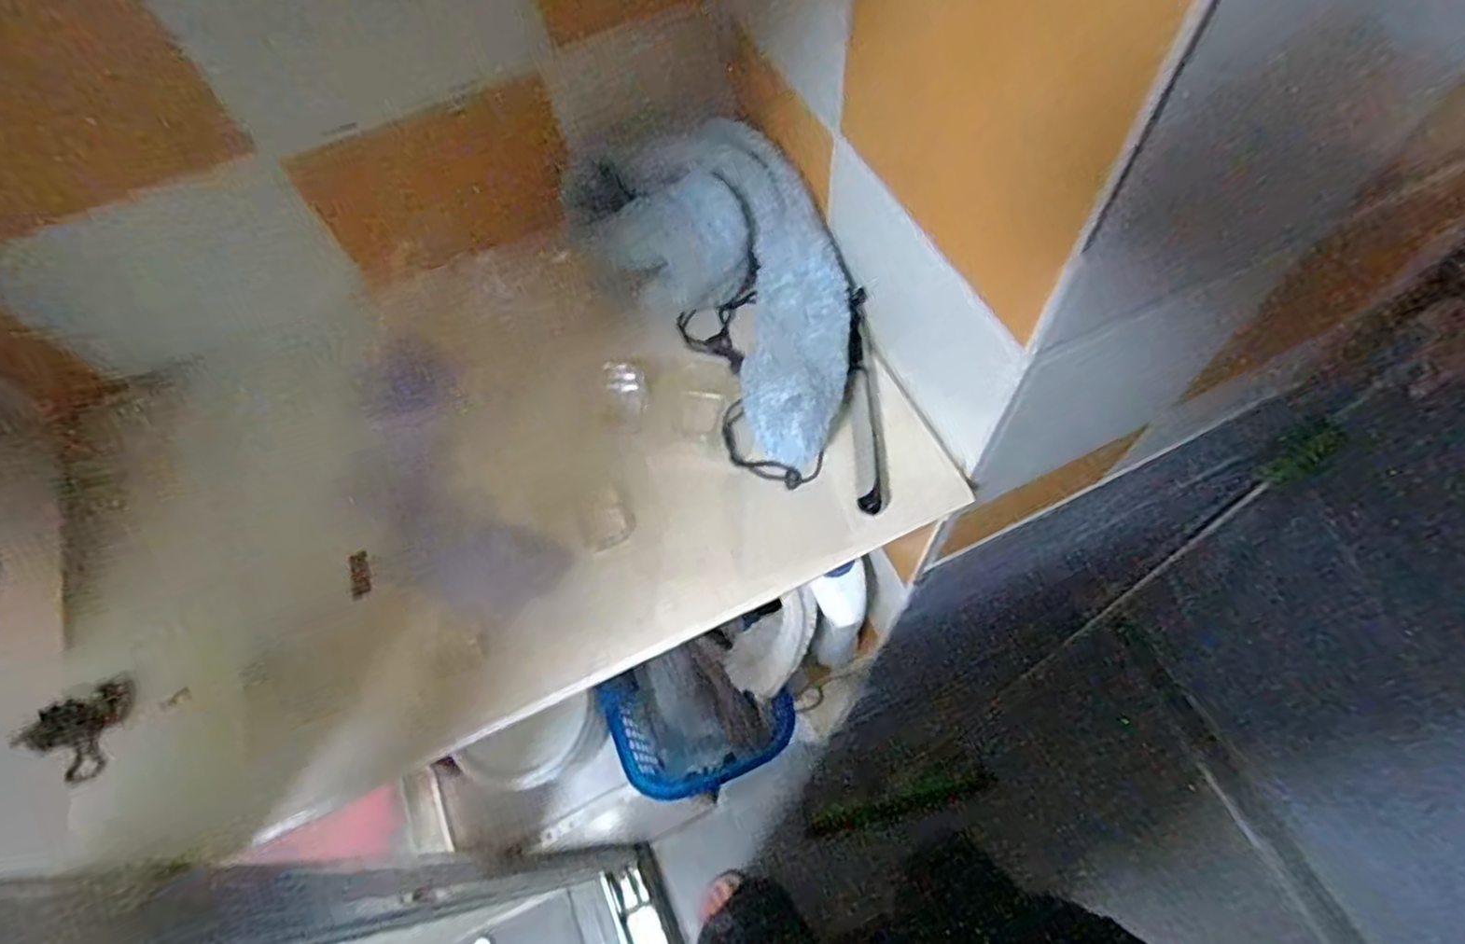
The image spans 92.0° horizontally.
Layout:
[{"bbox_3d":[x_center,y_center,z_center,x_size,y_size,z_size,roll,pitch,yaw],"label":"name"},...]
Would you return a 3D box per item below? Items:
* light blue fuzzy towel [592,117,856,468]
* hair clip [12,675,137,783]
[{"bbox_3d":[0.012,-0.106,0.377,0.106,0.060,0.188,-35,66,-13],"label":"light blue fuzzy towel"},{"bbox_3d":[-0.295,0.117,0.328,0.010,0.036,0.042,-9,28,32],"label":"hair clip"}]

